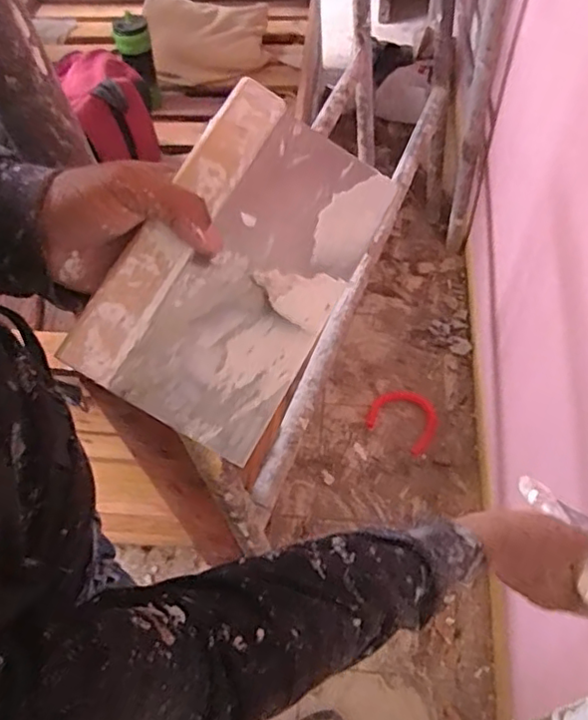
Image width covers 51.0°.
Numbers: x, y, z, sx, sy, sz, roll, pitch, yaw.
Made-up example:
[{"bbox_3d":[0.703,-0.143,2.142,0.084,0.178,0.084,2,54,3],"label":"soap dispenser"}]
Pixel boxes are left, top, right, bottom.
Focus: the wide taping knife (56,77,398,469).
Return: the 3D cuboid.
[{"bbox_3d":[-0.029,-0.055,0.356,0.116,0.019,0.197,32,77,-9],"label":"wide taping knife"}]

